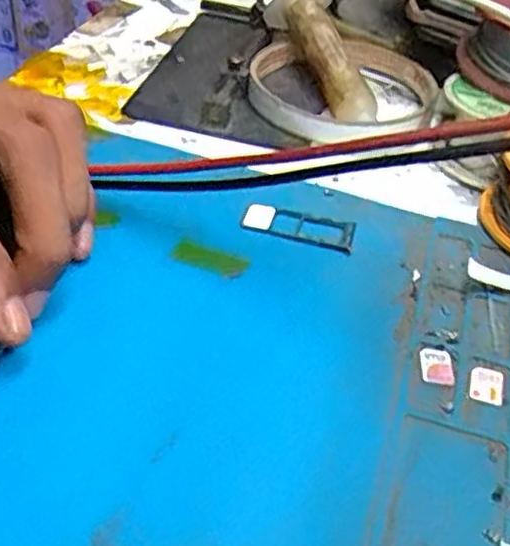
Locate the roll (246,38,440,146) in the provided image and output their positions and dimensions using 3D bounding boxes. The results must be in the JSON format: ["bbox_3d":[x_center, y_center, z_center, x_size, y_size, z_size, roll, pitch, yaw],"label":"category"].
[{"bbox_3d":[0.037,-0.083,0.312,0.077,0.014,0.093,30,46,25],"label":"roll"}]

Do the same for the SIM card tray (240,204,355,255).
[{"bbox_3d":[0.015,-0.017,0.243,0.039,0.004,0.016,15,41,10],"label":"SIM card tray"}]

